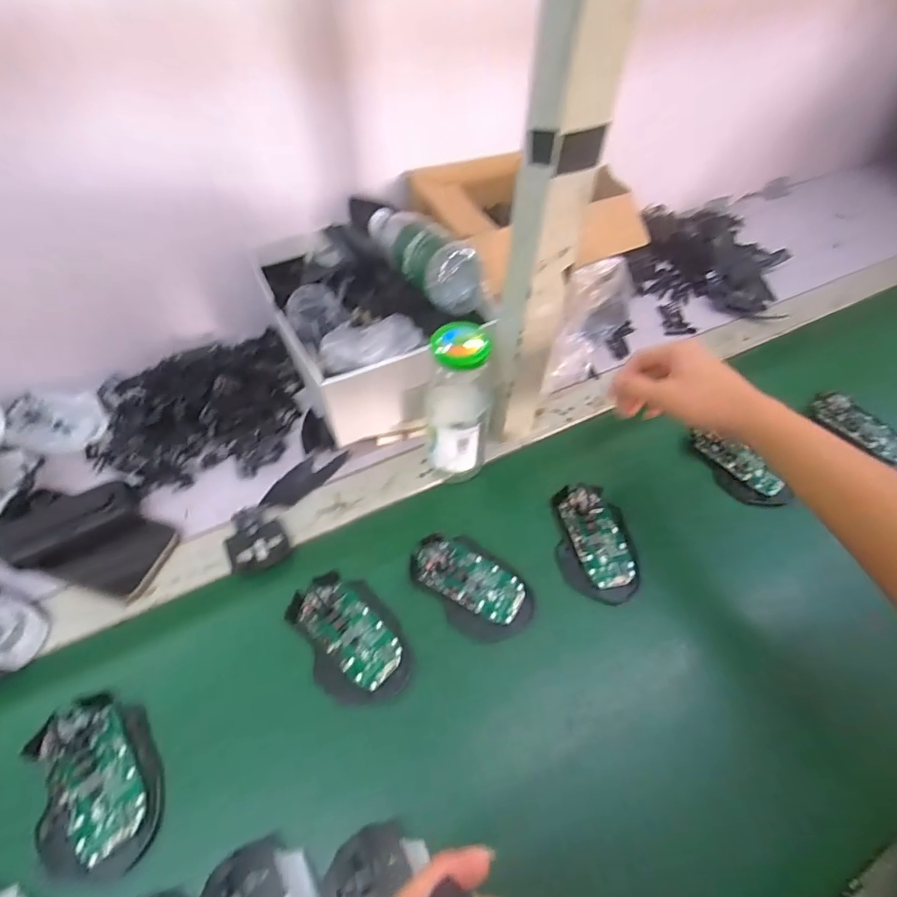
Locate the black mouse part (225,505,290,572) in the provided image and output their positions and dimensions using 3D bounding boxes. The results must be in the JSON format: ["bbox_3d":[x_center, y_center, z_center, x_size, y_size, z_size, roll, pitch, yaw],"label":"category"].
[{"bbox_3d":[-0.181,0.086,0.444,0.053,0.018,0.060,-23,58,-17],"label":"black mouse part"}]

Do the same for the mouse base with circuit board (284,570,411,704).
[{"bbox_3d":[-0.082,0.150,0.386,0.071,0.023,0.112,-28,60,-20],"label":"mouse base with circuit board"}]

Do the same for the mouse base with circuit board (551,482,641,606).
[{"bbox_3d":[0.140,0.086,0.444,0.069,0.030,0.112,-5,54,-5],"label":"mouse base with circuit board"}]

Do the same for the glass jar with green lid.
[{"bbox_3d":[0.010,-0.037,0.441,0.058,0.161,0.068,3,54,1],"label":"glass jar with green lid"}]

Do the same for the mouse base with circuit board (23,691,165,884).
[{"bbox_3d":[-0.247,0.231,0.328,0.075,0.026,0.117,-25,58,-18],"label":"mouse base with circuit board"}]

